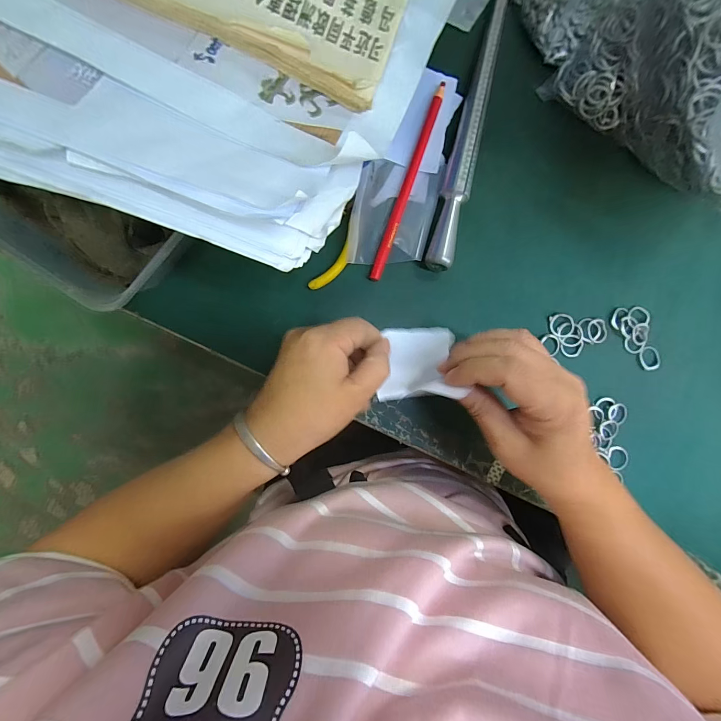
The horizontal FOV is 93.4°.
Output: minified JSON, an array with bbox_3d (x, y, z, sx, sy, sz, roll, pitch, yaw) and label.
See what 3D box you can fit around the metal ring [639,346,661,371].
[{"bbox_3d":[0.274,-0.002,0.320,0.020,0.005,0.022,0,92,-7],"label":"metal ring"}]

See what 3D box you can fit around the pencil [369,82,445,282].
[{"bbox_3d":[0.039,-0.144,0.277,0.010,0.010,0.163,20,89,-7],"label":"pencil"}]

